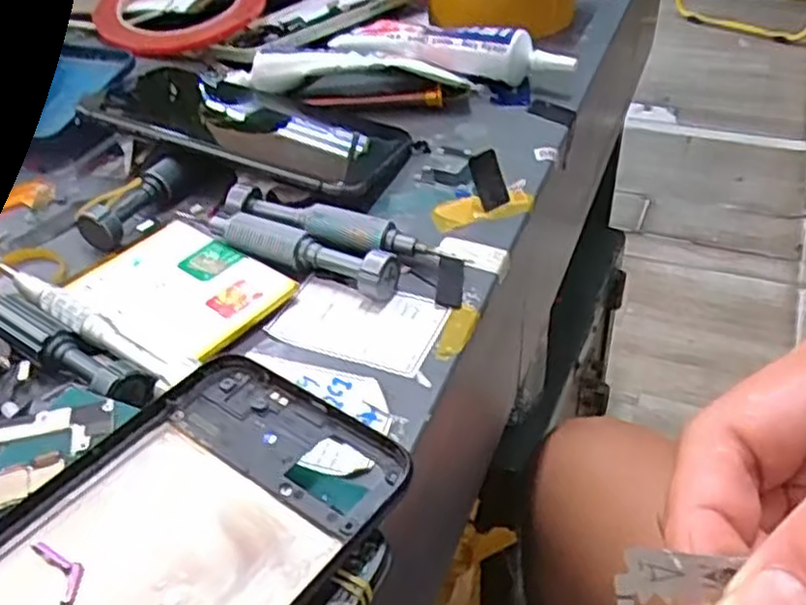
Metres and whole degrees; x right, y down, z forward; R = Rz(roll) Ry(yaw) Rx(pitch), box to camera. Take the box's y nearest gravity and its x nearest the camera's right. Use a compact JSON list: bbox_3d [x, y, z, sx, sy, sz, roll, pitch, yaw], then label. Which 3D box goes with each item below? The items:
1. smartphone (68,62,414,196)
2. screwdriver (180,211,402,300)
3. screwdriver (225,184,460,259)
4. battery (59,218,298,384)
[{"bbox_3d":[-0.073,-0.087,0.368,0.158,0.012,0.078,15,44,21],"label":"smartphone"},{"bbox_3d":[-0.048,-0.025,0.299,0.102,0.015,0.014,20,46,26],"label":"screwdriver"},{"bbox_3d":[-0.028,-0.032,0.306,0.098,0.013,0.012,13,43,19],"label":"screwdriver"},{"bbox_3d":[-0.085,-0.005,0.284,0.087,0.008,0.061,28,46,33],"label":"battery"}]

